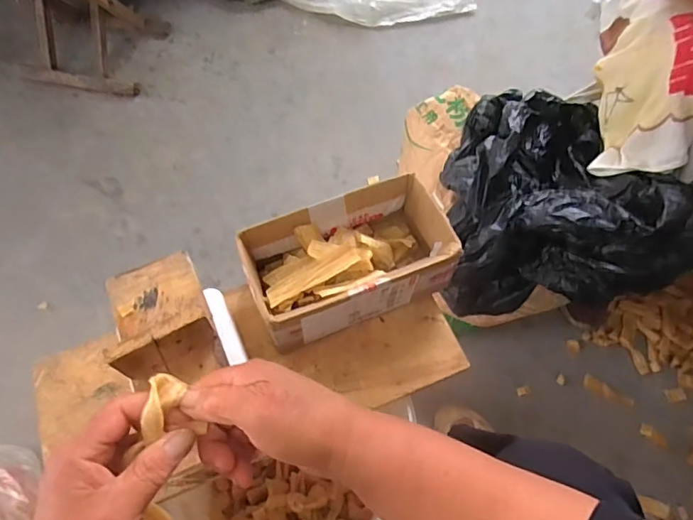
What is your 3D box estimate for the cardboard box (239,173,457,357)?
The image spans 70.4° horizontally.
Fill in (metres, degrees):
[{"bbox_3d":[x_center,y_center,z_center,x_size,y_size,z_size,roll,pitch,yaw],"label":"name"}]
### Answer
[{"bbox_3d":[0.001,0.001,0.544,0.214,0.078,0.121,-20,65,-11],"label":"cardboard box"}]

